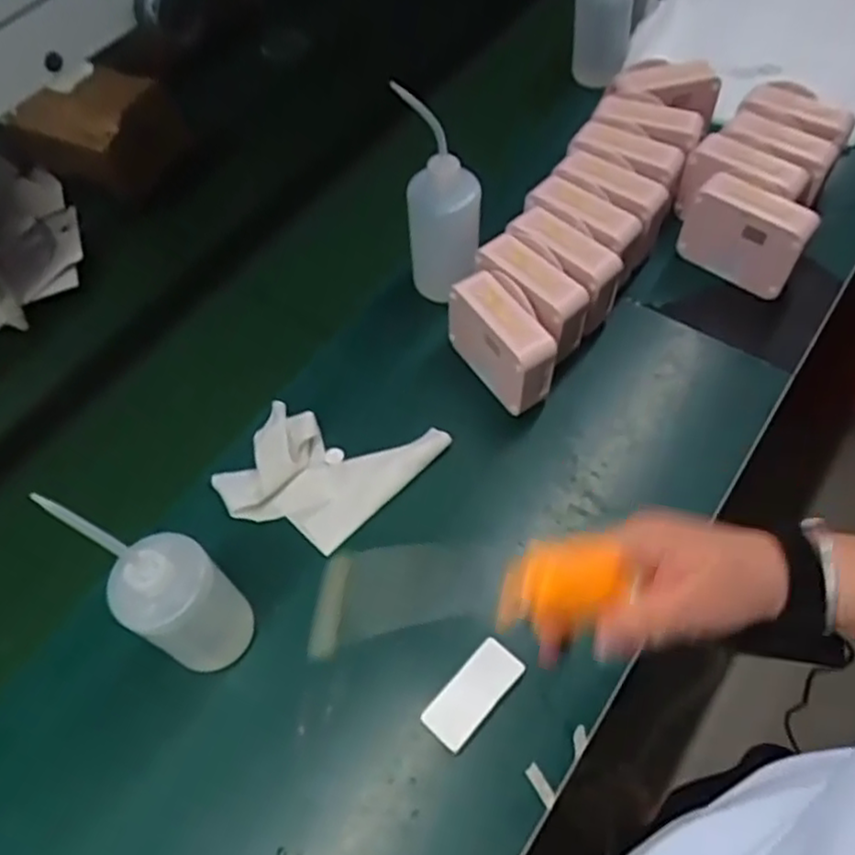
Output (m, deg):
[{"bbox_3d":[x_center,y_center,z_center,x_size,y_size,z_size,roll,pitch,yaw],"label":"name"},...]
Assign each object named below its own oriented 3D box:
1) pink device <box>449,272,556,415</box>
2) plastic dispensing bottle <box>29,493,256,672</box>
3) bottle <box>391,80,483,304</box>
[{"bbox_3d":[0.080,-0.087,0.753,0.059,0.099,0.127,-31,61,-14],"label":"pink device"},{"bbox_3d":[-0.203,0.125,0.570,0.080,0.239,0.075,-2,58,3],"label":"plastic dispensing bottle"},{"bbox_3d":[0.018,-0.218,0.759,0.078,0.231,0.080,-5,58,2],"label":"bottle"}]

